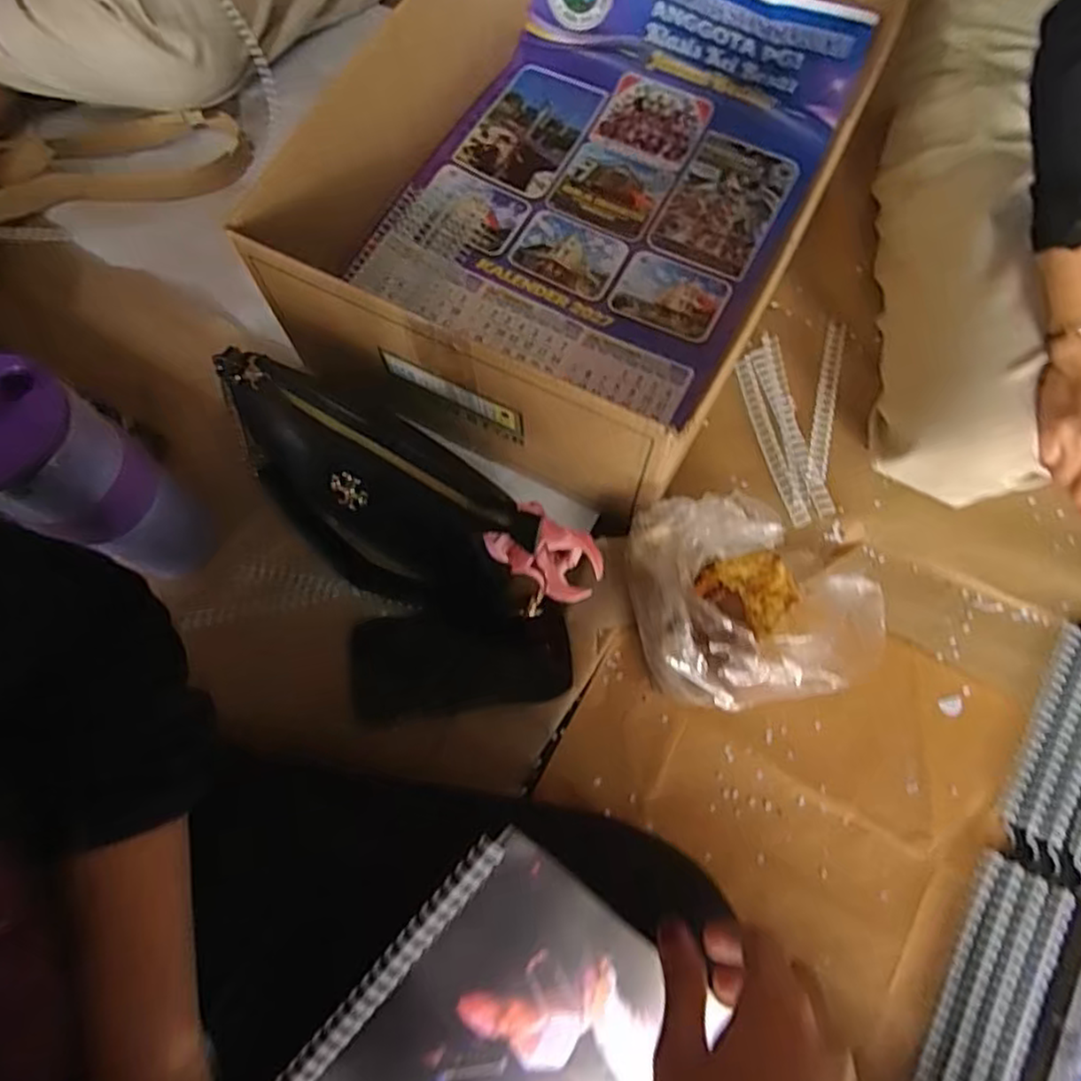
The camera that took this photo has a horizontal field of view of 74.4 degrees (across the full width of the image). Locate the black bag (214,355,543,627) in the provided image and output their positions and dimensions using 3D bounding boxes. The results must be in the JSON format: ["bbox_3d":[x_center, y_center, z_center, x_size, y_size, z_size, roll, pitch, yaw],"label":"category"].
[{"bbox_3d":[-0.116,-0.030,0.523,0.272,0.150,0.098,36,74,11],"label":"black bag"}]

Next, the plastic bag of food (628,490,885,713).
[{"bbox_3d":[0.154,0.037,0.524,0.168,0.110,0.158,-8,71,-3],"label":"plastic bag of food"}]

